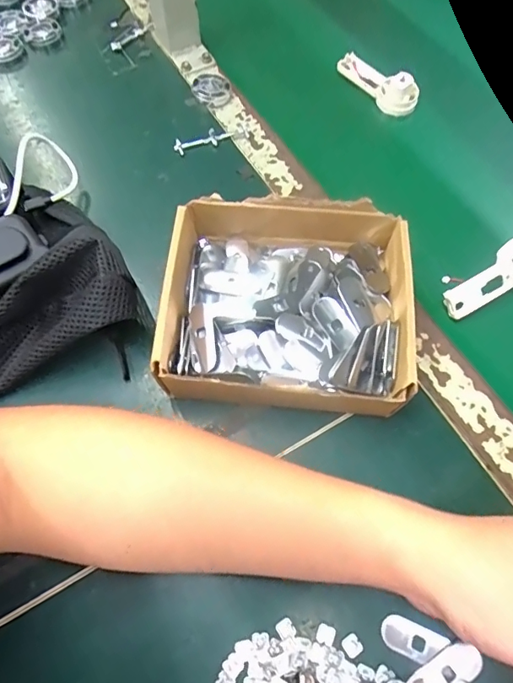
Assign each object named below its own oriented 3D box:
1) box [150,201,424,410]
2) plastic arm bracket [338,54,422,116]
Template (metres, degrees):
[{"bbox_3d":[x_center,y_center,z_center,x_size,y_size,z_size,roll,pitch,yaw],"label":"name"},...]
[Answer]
[{"bbox_3d":[0.023,-0.026,0.349,0.169,0.058,0.151,4,65,4],"label":"box"},{"bbox_3d":[0.125,-0.270,0.488,0.031,0.032,0.093,-36,69,-15],"label":"plastic arm bracket"}]

